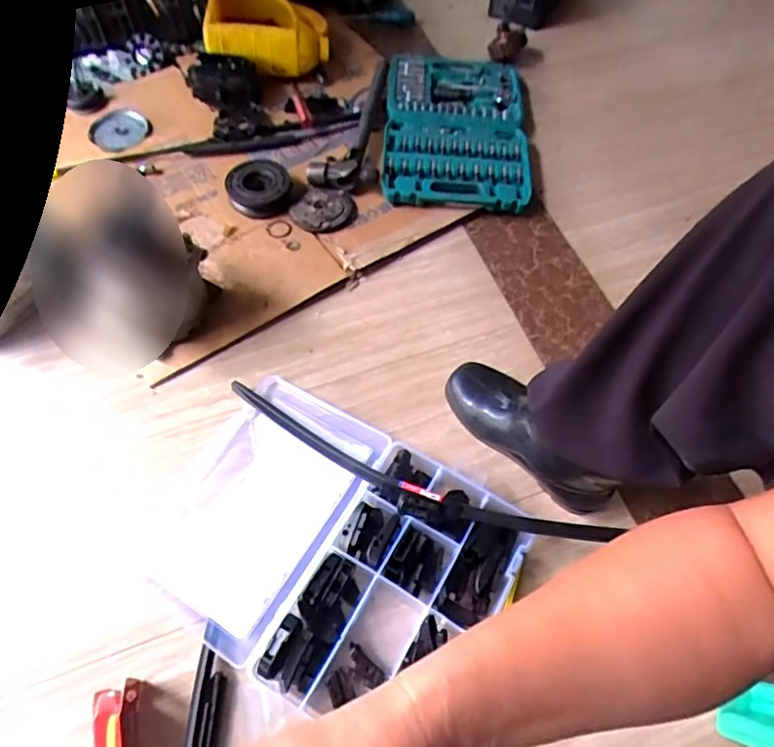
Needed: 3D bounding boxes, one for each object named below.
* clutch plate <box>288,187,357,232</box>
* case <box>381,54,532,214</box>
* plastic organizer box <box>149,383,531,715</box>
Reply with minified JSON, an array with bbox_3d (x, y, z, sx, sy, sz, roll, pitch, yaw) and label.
[{"bbox_3d":[-0.103,-0.264,0.884,0.101,0.016,0.090,2,62,1],"label":"clutch plate"},{"bbox_3d":[0.122,-0.438,0.962,0.249,0.061,0.369,1,62,1],"label":"case"},{"bbox_3d":[-0.067,0.199,0.643,0.396,0.048,0.302,30,66,14],"label":"plastic organizer box"}]

